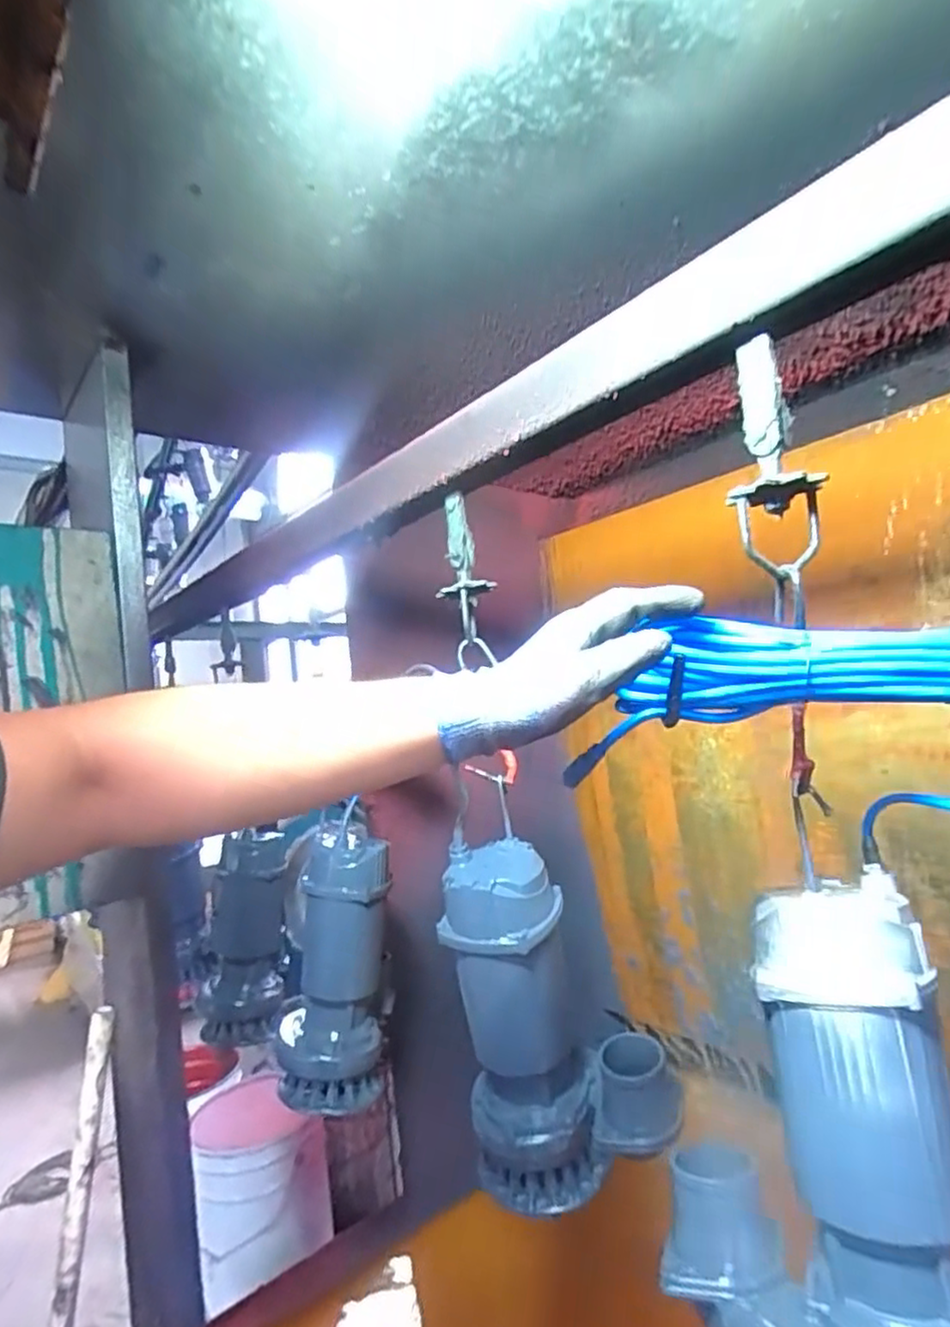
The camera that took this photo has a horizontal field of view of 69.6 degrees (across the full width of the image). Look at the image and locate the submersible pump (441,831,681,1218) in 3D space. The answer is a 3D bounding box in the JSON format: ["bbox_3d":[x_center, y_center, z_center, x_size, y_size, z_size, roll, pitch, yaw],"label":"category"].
[{"bbox_3d":[0.089,0.412,0.783,0.229,0.388,0.140,-7,-4,4],"label":"submersible pump"}]

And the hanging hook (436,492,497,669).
[{"bbox_3d":[-0.013,-0.105,0.854,0.057,0.204,0.048,-4,-4,-35],"label":"hanging hook"}]

